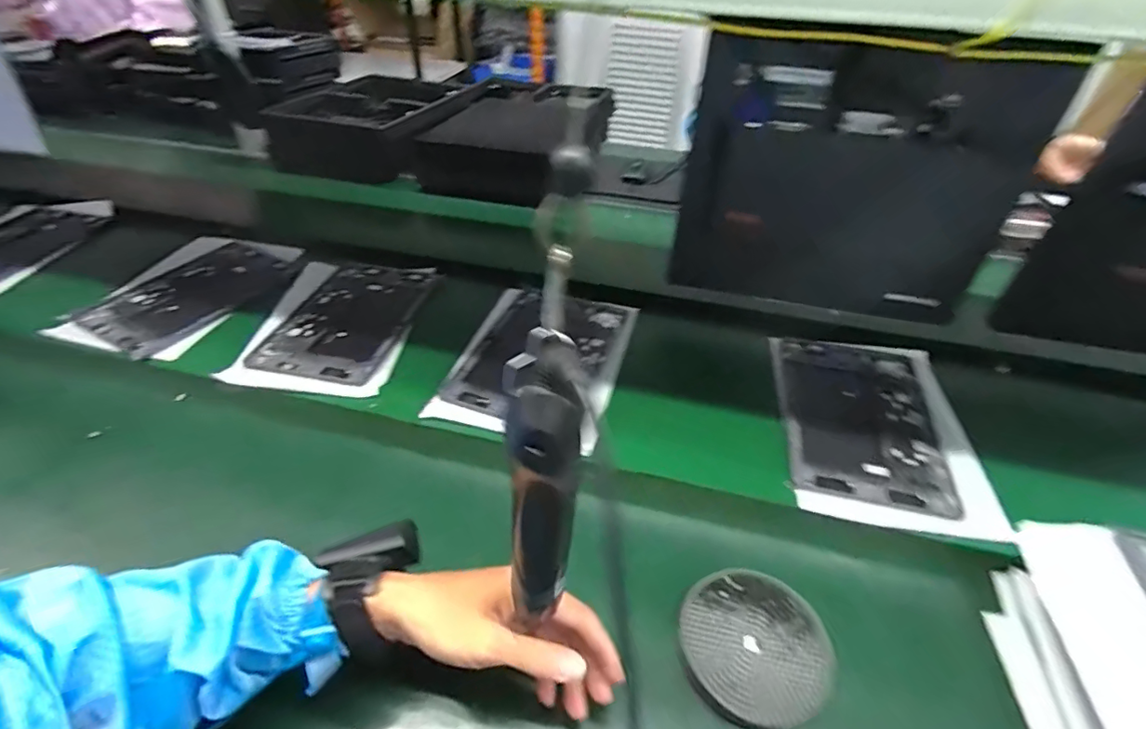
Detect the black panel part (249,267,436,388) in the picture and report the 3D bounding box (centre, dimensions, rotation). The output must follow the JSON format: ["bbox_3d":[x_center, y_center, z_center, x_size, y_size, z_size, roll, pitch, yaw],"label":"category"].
[{"bbox_3d":[-0.311,-0.072,0.748,0.175,0.013,0.251,13,41,3],"label":"black panel part"}]

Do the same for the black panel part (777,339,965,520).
[{"bbox_3d":[0.335,0.060,0.630,0.162,0.013,0.256,14,41,5],"label":"black panel part"}]

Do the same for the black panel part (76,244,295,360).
[{"bbox_3d":[-0.552,-0.107,0.786,0.188,0.012,0.255,25,43,17],"label":"black panel part"}]

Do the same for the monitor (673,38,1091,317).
[{"bbox_3d":[0.311,-0.196,0.621,0.364,0.282,0.056,15,41,7],"label":"monitor"}]

